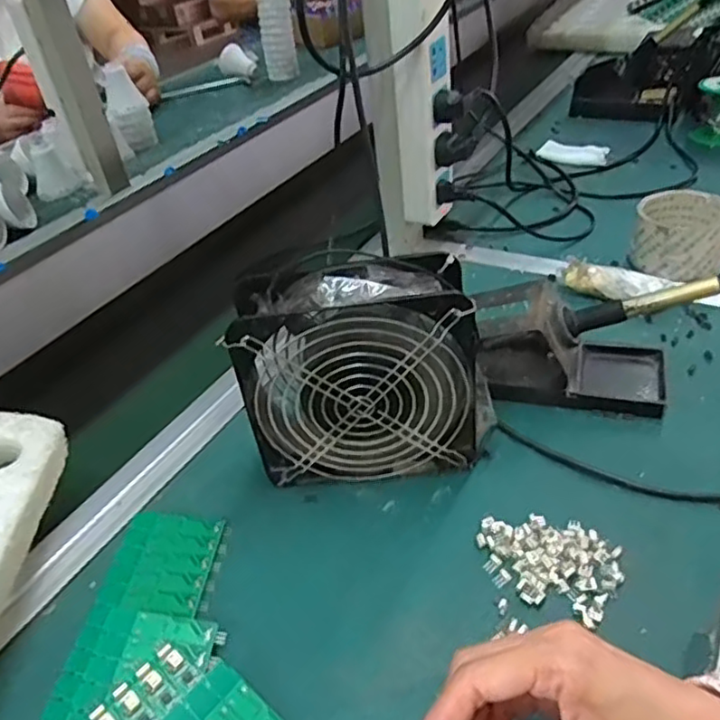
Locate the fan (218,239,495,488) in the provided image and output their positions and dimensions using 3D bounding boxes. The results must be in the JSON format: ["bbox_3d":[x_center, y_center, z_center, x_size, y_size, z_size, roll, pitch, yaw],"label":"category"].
[{"bbox_3d":[0.005,0.009,0.430,0.161,0.153,0.060,-6,38,2],"label":"fan"}]

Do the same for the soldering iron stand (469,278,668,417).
[{"bbox_3d":[0.158,-0.012,0.493,0.150,0.069,0.074,7,41,18],"label":"soldering iron stand"}]

